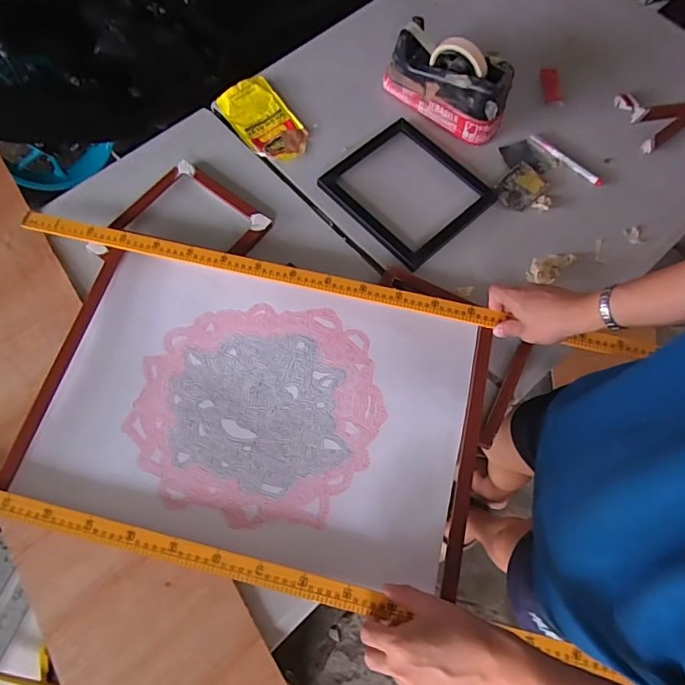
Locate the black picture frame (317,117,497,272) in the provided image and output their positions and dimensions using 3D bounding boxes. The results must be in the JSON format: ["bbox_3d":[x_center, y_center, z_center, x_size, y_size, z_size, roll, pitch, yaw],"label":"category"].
[{"bbox_3d":[0.102,-0.240,0.739,0.195,0.012,0.213,-41,75,-14],"label":"black picture frame"}]

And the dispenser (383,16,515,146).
[{"bbox_3d":[0.168,-0.420,0.756,0.205,0.114,0.072,33,72,10],"label":"dispenser"}]

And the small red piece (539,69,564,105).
[{"bbox_3d":[0.368,-0.451,0.831,0.029,0.007,0.079,1,70,-1],"label":"small red piece"}]

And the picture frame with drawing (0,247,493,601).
[{"bbox_3d":[-0.110,0.082,0.609,0.556,0.029,0.337,13,70,4],"label":"picture frame with drawing"}]

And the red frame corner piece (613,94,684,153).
[{"bbox_3d":[0.536,-0.379,0.797,0.116,0.014,0.121,-11,70,-5],"label":"red frame corner piece"}]

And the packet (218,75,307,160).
[{"bbox_3d":[-0.126,-0.370,0.782,0.096,0.021,0.162,-35,74,-13],"label":"packet"}]

